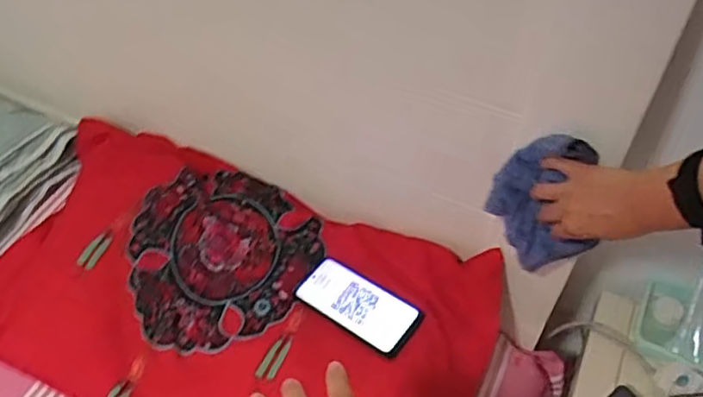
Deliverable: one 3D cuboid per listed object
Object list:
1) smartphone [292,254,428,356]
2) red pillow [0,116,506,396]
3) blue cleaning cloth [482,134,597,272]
[{"bbox_3d":[0.007,0.134,0.799,0.168,0.009,0.082,26,52,29],"label":"smartphone"},{"bbox_3d":[-0.176,0.141,0.840,0.723,0.128,0.392,22,53,19],"label":"red pillow"},{"bbox_3d":[0.208,0.007,0.665,0.111,0.164,0.044,21,52,18],"label":"blue cleaning cloth"}]

